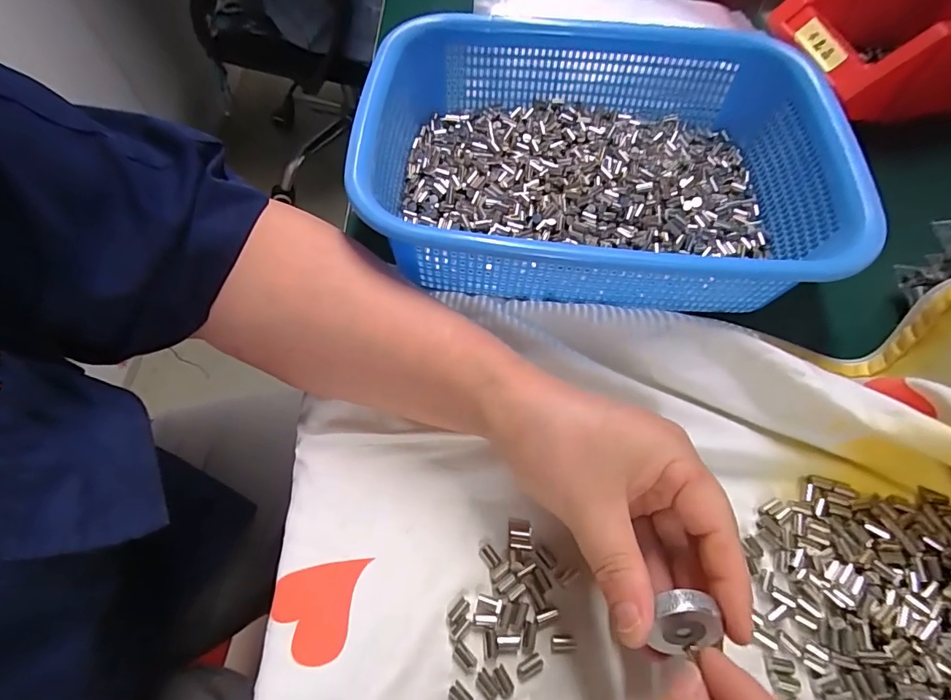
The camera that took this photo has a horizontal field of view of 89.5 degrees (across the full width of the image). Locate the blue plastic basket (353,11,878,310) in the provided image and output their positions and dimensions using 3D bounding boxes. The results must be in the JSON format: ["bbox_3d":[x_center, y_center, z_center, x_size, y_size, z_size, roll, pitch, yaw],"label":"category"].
[{"bbox_3d":[0.076,-0.122,0.305,0.263,0.068,0.205,5,64,2],"label":"blue plastic basket"}]

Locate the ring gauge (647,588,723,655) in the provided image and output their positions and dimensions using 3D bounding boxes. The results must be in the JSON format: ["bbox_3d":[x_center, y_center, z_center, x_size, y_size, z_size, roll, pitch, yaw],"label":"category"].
[{"bbox_3d":[0.078,0.103,0.178,0.023,0.027,0.007,2,25,9],"label":"ring gauge"}]

